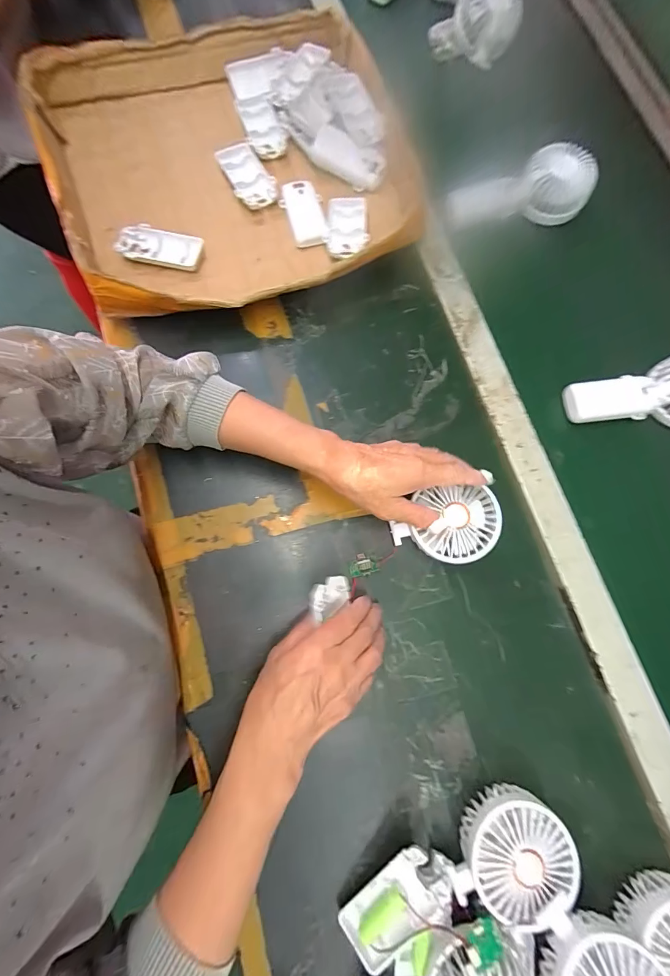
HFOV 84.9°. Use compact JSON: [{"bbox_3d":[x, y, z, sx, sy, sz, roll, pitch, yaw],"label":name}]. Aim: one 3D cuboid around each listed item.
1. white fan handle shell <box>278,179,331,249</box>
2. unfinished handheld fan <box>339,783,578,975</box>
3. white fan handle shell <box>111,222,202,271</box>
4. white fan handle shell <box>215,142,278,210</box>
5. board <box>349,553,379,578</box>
[{"bbox_3d":[-0.037,-0.340,0.453,0.049,0.012,0.092,-14,79,-3],"label":"white fan handle shell"},{"bbox_3d":[0.104,0.336,0.312,0.197,0.045,0.083,-25,80,-5],"label":"unfinished handheld fan"},{"bbox_3d":[-0.207,-0.286,0.436,0.096,0.016,0.048,10,78,2],"label":"white fan handle shell"},{"bbox_3d":[-0.112,-0.398,0.467,0.048,0.015,0.097,-29,80,-6],"label":"white fan handle shell"},{"bbox_3d":[0.029,0.079,0.374,0.030,0.021,0.023,-10,78,-2],"label":"board"}]

